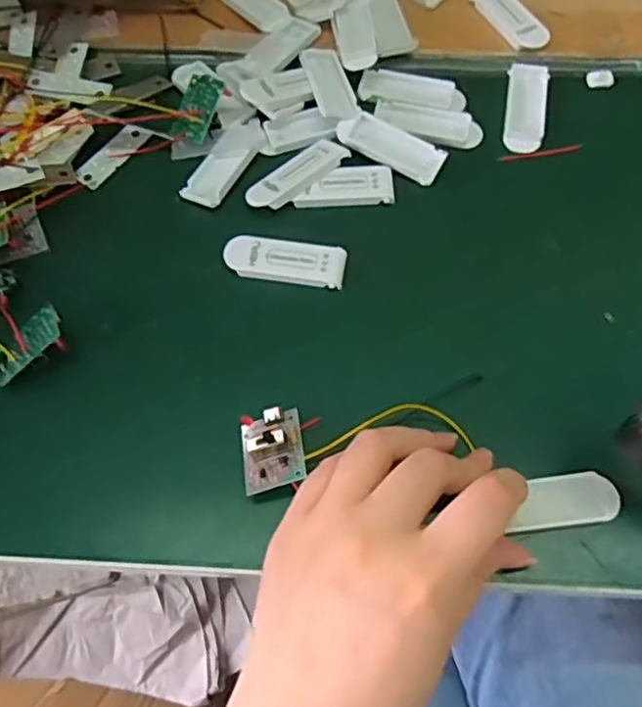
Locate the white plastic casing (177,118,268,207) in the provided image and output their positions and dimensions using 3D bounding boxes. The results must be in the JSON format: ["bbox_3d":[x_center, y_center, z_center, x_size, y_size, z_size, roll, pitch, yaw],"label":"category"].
[{"bbox_3d":[-0.049,-0.100,0.346,0.023,0.004,0.056,26,68,13],"label":"white plastic casing"}]

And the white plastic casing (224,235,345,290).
[{"bbox_3d":[-0.017,-0.045,0.320,0.057,0.004,0.020,8,65,5],"label":"white plastic casing"}]

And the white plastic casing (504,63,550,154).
[{"bbox_3d":[0.111,-0.134,0.360,0.020,0.004,0.059,8,65,5],"label":"white plastic casing"}]

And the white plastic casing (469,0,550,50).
[{"bbox_3d":[0.108,-0.192,0.383,0.023,0.007,0.053,-29,67,-12],"label":"white plastic casing"}]

